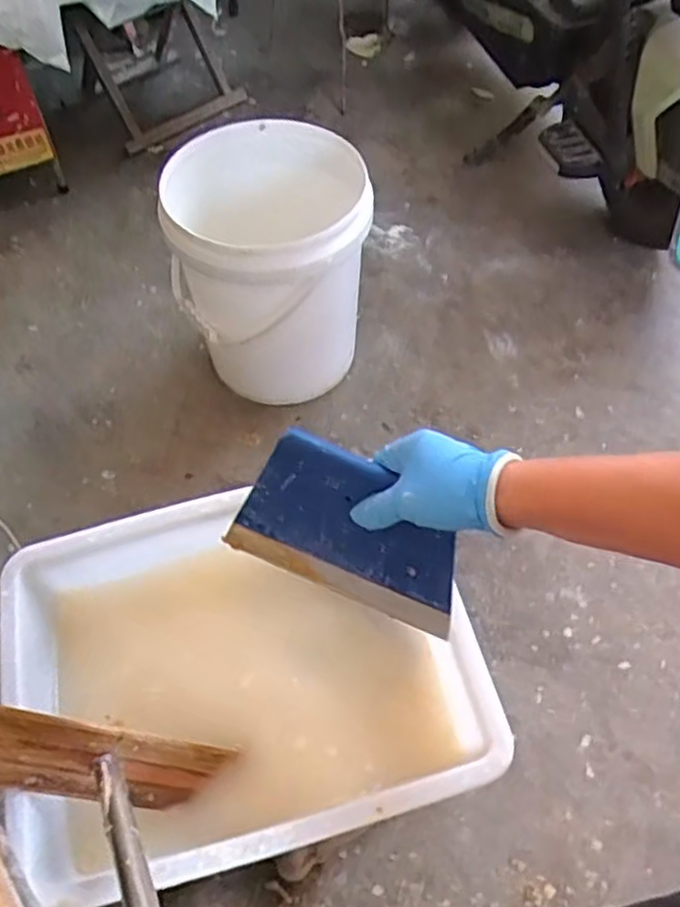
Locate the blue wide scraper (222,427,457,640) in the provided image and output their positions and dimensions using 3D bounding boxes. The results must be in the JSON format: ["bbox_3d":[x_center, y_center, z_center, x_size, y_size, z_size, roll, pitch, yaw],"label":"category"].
[{"bbox_3d":[0.008,0.060,0.555,0.182,0.125,0.010,22,30,10],"label":"blue wide scraper"}]

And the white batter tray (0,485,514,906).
[{"bbox_3d":[-0.080,0.180,0.589,0.346,0.111,0.279,-14,57,-9],"label":"white batter tray"}]

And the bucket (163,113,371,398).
[{"bbox_3d":[-0.112,-0.288,1.152,0.297,0.366,0.310,0,56,0],"label":"bucket"}]

